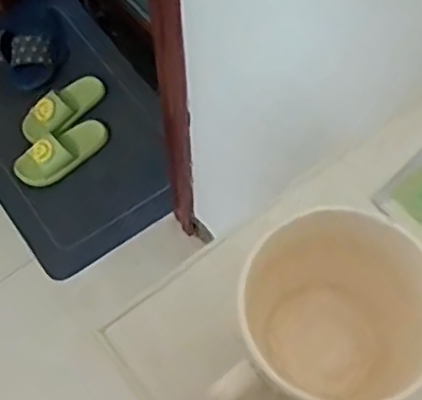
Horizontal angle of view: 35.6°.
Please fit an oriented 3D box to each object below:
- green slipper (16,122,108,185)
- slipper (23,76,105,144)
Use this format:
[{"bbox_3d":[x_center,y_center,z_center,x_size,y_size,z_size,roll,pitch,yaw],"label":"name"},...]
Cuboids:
[{"bbox_3d":[-0.363,-0.129,1.593,0.241,0.065,0.099,-32,66,-14],"label":"green slipper"},{"bbox_3d":[-0.369,-0.237,1.647,0.231,0.061,0.083,-36,68,-16],"label":"slipper"}]

